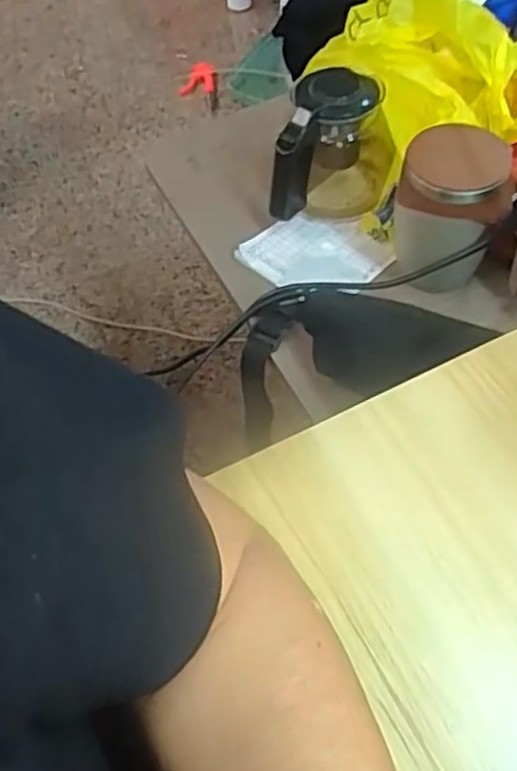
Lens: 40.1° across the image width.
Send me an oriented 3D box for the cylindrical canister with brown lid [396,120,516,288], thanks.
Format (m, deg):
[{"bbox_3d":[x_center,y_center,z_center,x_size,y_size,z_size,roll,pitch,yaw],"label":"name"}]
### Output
[{"bbox_3d":[0.174,-0.154,0.648,0.093,0.137,0.082,12,58,12],"label":"cylindrical canister with brown lid"}]

